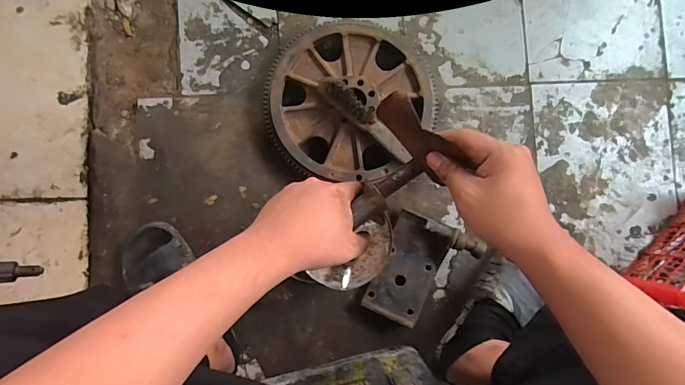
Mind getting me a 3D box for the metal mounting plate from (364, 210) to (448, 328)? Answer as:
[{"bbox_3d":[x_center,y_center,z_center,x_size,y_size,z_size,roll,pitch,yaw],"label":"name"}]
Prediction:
[{"bbox_3d":[0.126,0.145,0.715,0.106,0.043,0.195,25,88,-3],"label":"metal mounting plate"}]

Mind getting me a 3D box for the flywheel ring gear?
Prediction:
[{"bbox_3d":[0.020,-0.170,0.723,0.317,0.054,0.289,-1,92,-4],"label":"flywheel ring gear"}]

